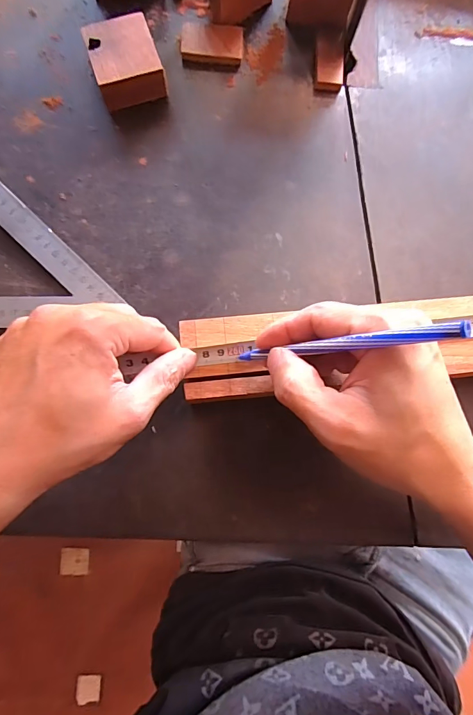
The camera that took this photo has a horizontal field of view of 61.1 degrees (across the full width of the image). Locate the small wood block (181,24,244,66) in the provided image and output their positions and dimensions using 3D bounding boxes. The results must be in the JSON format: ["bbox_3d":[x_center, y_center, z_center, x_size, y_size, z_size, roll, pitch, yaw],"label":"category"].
[{"bbox_3d":[-0.022,-0.289,0.369,0.055,0.009,0.038,3,81,-2],"label":"small wood block"}]

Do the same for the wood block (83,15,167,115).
[{"bbox_3d":[-0.094,-0.250,0.344,0.054,0.031,0.060,-17,82,-5],"label":"wood block"}]

